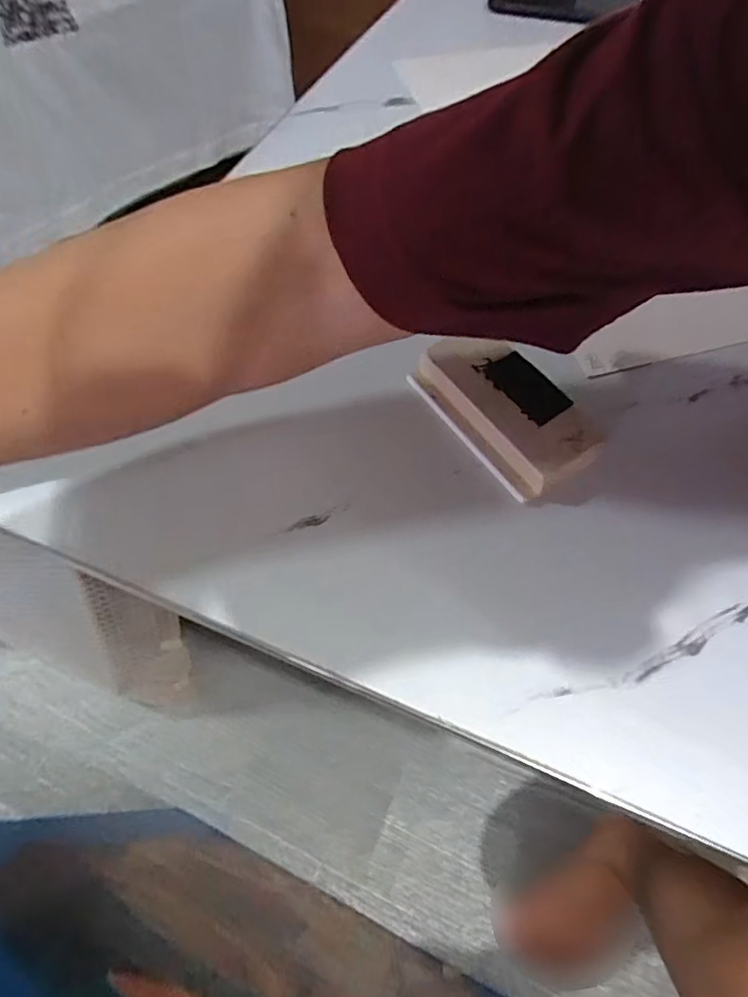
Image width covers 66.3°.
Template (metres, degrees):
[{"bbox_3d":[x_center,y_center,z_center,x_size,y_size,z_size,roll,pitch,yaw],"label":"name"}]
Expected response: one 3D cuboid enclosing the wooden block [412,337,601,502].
[{"bbox_3d":[0.069,-0.049,0.308,0.050,0.030,0.098,-31,65,-17],"label":"wooden block"}]

